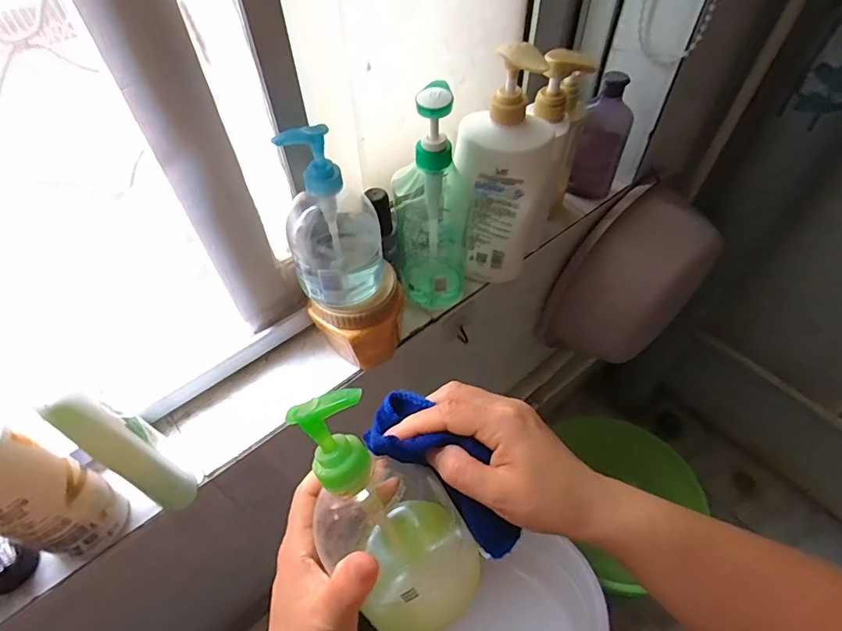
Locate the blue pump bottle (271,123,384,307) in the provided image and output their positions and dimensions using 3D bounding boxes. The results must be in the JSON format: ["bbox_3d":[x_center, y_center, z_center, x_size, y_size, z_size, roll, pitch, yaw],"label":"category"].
[{"bbox_3d":[-0.078,-0.088,0.428,0.081,0.174,0.084,-7,52,-5],"label":"blue pump bottle"}]

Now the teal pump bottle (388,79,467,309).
[{"bbox_3d":[0.012,-0.114,0.518,0.083,0.261,0.075,1,52,1],"label":"teal pump bottle"}]

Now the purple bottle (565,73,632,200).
[{"bbox_3d":[0.256,-0.248,0.673,0.067,0.167,0.035,17,54,13],"label":"purple bottle"}]

